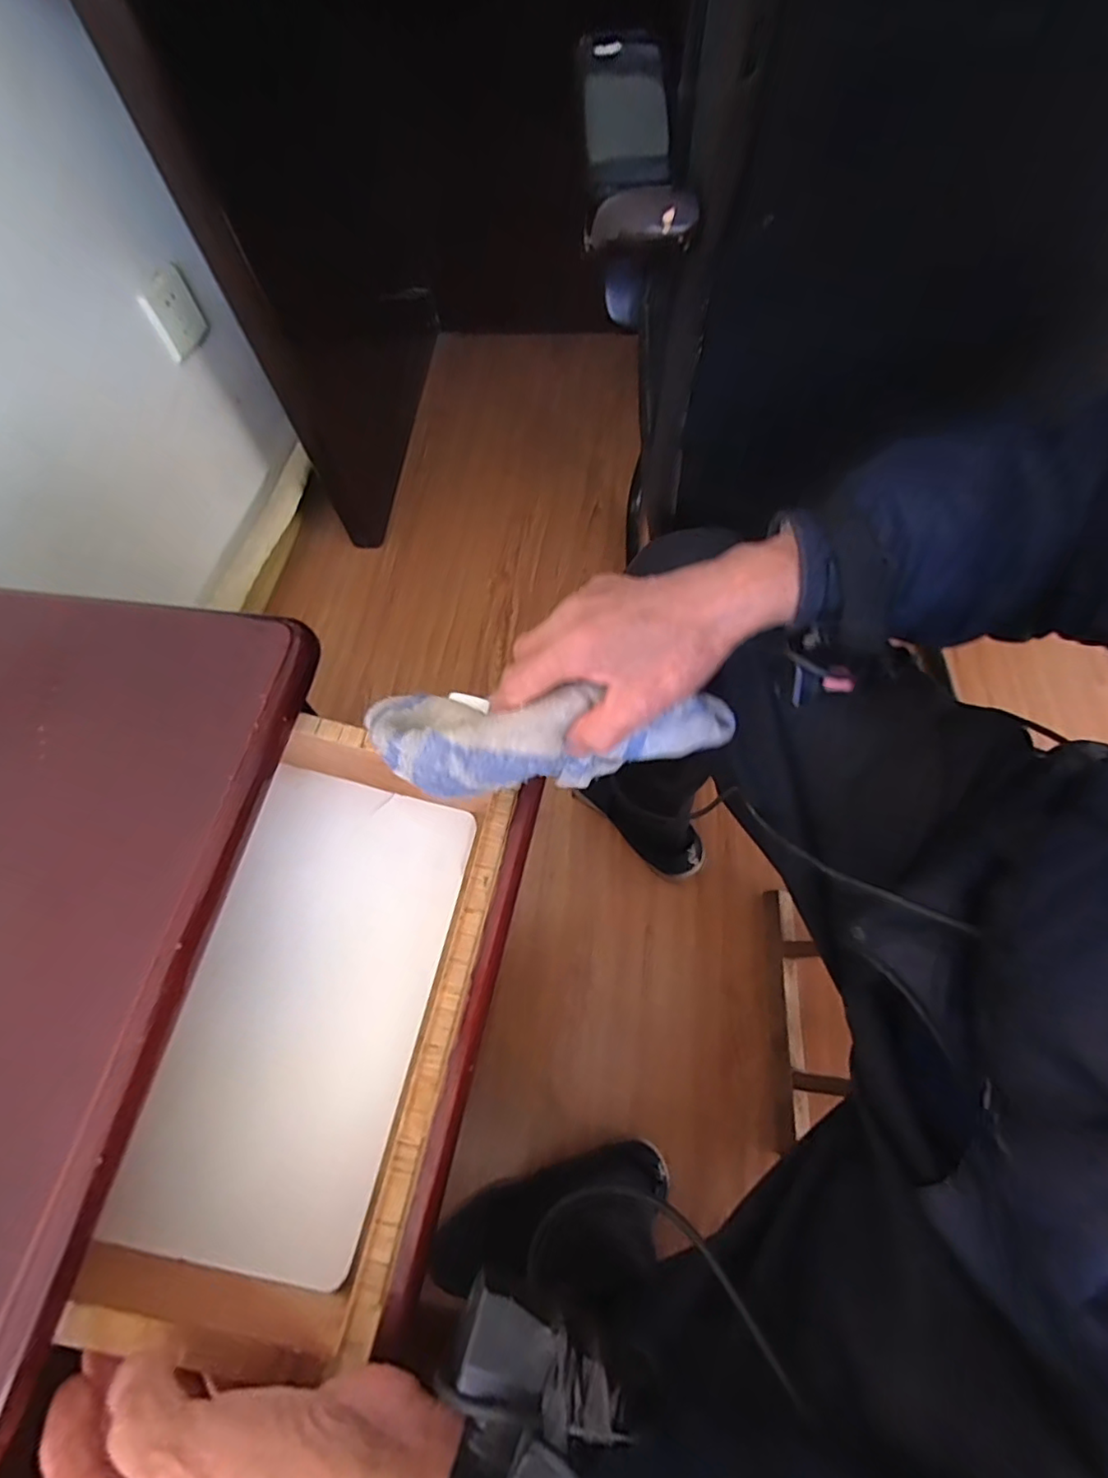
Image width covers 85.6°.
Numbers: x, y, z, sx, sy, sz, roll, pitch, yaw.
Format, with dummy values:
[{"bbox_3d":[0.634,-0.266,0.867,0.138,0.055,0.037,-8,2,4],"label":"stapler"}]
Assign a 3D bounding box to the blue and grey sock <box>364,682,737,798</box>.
[{"bbox_3d":[0.007,-0.006,0.366,0.228,0.062,0.068,-2,62,-12],"label":"blue and grey sock"}]

